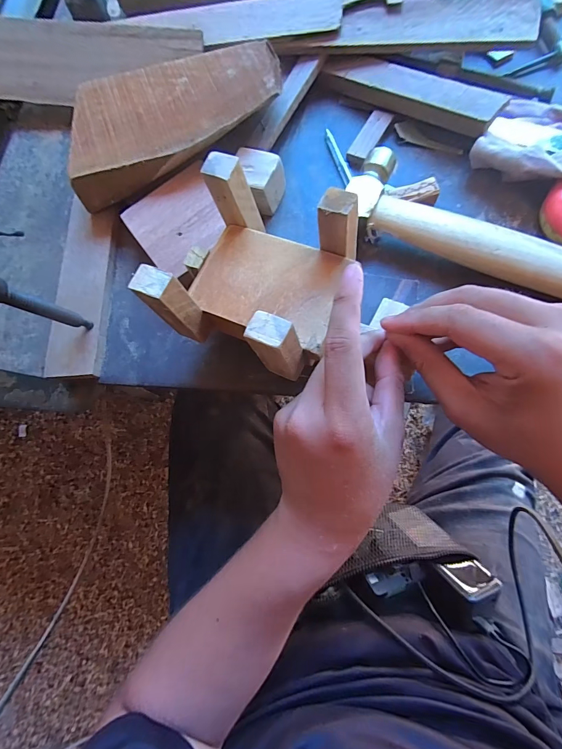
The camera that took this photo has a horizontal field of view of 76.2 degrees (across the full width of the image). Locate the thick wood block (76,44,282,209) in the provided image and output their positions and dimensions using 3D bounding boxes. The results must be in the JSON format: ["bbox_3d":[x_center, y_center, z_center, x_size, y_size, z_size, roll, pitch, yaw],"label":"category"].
[{"bbox_3d":[-0.092,-0.227,0.322,0.188,0.037,0.118,-6,77,3],"label":"thick wood block"}]

